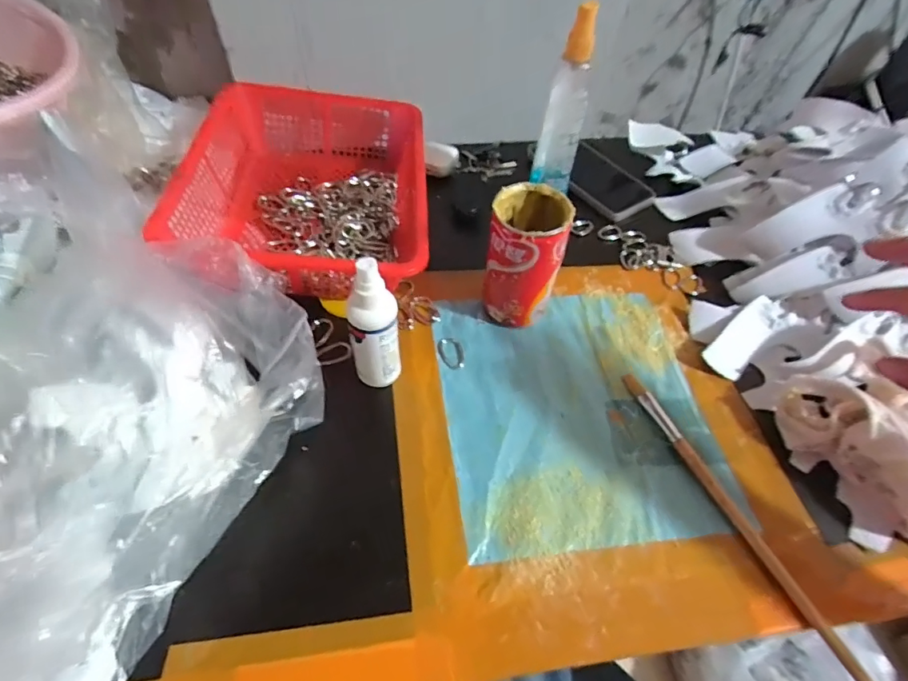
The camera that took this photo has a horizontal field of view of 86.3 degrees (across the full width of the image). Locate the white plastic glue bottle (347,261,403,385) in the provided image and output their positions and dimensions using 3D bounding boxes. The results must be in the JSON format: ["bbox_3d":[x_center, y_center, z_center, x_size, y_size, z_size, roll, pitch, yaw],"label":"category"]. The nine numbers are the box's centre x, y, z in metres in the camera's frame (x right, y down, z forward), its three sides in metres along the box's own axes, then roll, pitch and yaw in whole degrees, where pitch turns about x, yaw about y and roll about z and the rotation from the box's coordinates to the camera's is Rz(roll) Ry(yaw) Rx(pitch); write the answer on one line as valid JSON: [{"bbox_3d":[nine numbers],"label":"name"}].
[{"bbox_3d":[-0.062,-0.006,0.376,0.034,0.129,0.031,15,54,8],"label":"white plastic glue bottle"}]

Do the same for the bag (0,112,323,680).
[{"bbox_3d":[-0.325,0.015,0.333,0.405,0.126,0.315,28,58,15],"label":"bag"}]

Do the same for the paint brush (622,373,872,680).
[{"bbox_3d":[0.212,0.133,0.362,0.011,0.015,0.269,-18,56,-16],"label":"paint brush"}]

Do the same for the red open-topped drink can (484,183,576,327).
[{"bbox_3d":[0.062,-0.073,0.439,0.063,0.118,0.071,5,53,1],"label":"red open-topped drink can"}]

